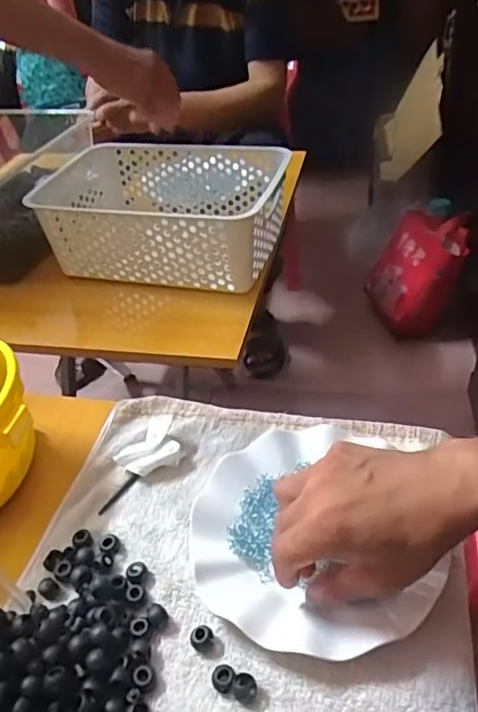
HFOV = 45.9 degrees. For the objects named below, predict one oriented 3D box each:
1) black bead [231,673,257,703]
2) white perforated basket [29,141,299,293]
[{"bbox_3d":[0.004,0.206,0.350,0.014,0.011,0.014,8,42,18],"label":"black bead"},{"bbox_3d":[-0.104,-0.195,0.760,0.299,0.106,0.208,7,42,17],"label":"white perforated basket"}]

